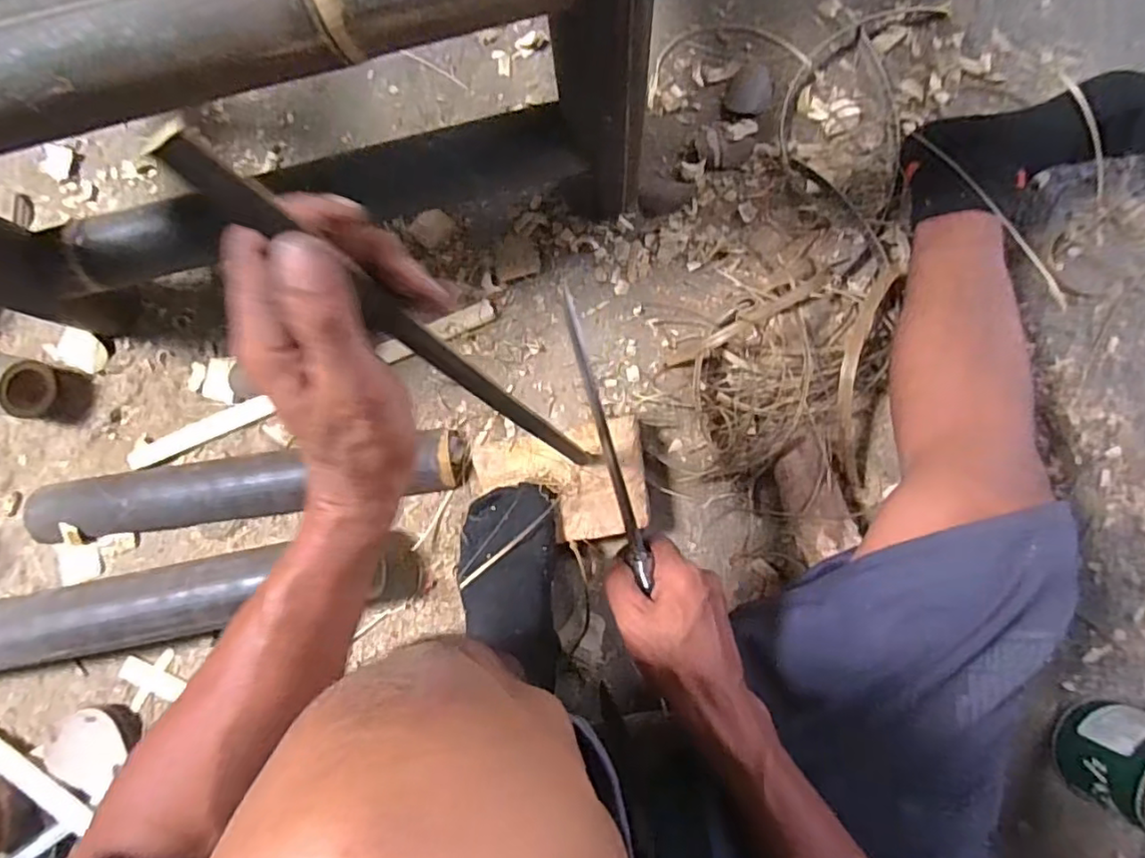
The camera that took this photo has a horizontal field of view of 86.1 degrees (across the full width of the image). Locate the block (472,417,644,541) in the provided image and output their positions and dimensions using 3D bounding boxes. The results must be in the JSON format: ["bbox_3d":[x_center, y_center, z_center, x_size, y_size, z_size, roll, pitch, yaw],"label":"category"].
[{"bbox_3d":[-0.013,0.058,0.637,0.171,0.055,0.116,-8,84,2],"label":"block"}]

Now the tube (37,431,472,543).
[{"bbox_3d":[-0.356,0.064,0.667,0.482,0.069,0.070,-9,83,3],"label":"tube"}]

